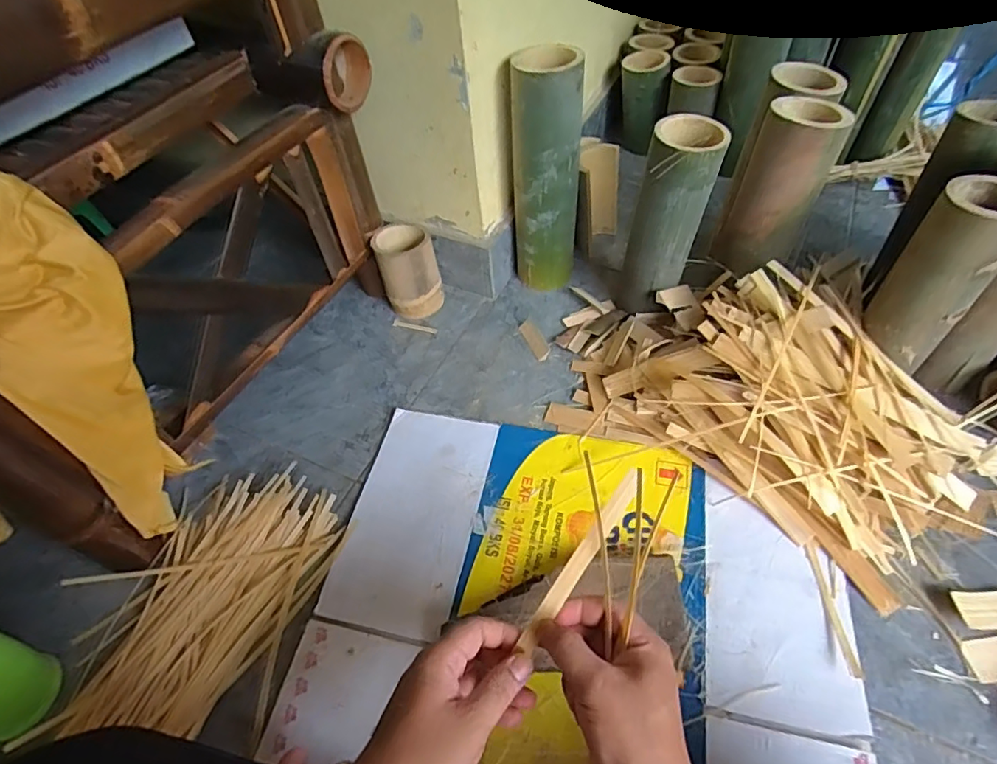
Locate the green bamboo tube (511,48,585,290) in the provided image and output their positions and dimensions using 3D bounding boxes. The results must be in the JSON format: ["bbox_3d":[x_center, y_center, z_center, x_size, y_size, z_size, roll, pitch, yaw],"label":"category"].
[{"bbox_3d":[0.066,-0.287,0.797,0.096,0.325,0.085,0,51,6],"label":"green bamboo tube"}]

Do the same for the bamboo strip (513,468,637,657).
[{"bbox_3d":[0.061,0.130,0.406,0.015,0.007,0.148,33,88,27],"label":"bamboo strip"}]

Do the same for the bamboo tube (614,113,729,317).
[{"bbox_3d":[0.221,-0.207,0.726,0.093,0.244,0.081,9,53,13],"label":"bamboo tube"}]

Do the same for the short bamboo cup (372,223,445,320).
[{"bbox_3d":[-0.136,-0.167,0.850,0.085,0.121,0.088,-3,51,3],"label":"short bamboo cup"}]

